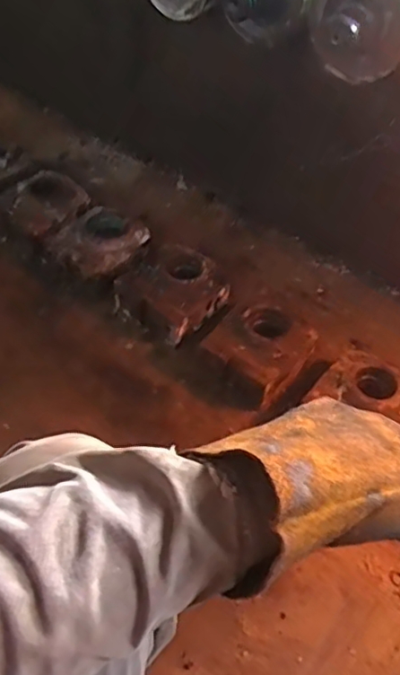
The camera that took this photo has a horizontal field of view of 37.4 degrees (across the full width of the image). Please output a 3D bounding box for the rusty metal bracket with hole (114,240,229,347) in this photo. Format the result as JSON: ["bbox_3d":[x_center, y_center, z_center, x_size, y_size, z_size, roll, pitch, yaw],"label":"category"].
[{"bbox_3d":[-0.051,-0.085,1.069,0.166,0.066,0.176,34,58,23],"label":"rusty metal bracket with hole"}]

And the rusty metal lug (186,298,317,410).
[{"bbox_3d":[0.089,0.026,1.009,0.159,0.077,0.188,28,58,19],"label":"rusty metal lug"}]

